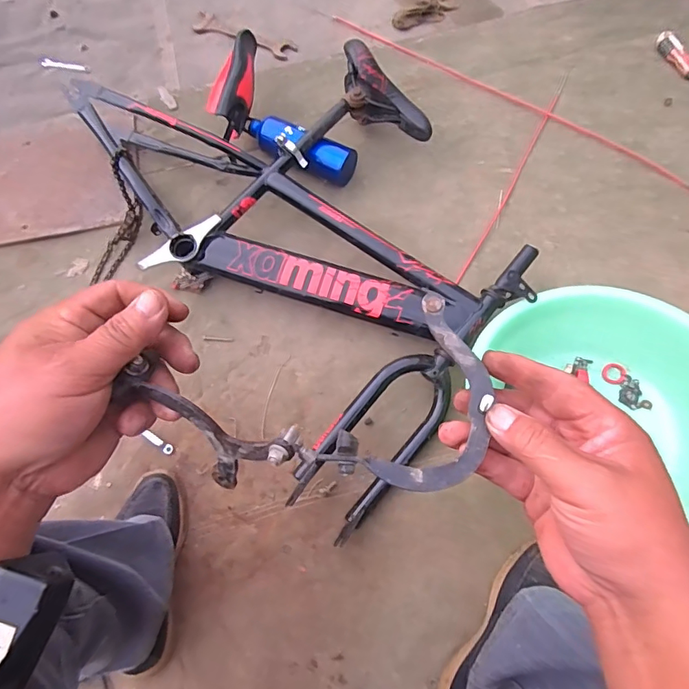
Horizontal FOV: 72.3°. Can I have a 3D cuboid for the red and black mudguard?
[{"bbox_3d":[-0.203,-0.497,0.900,0.061,0.072,0.241,10,72,5],"label":"red and black mudguard"}]

